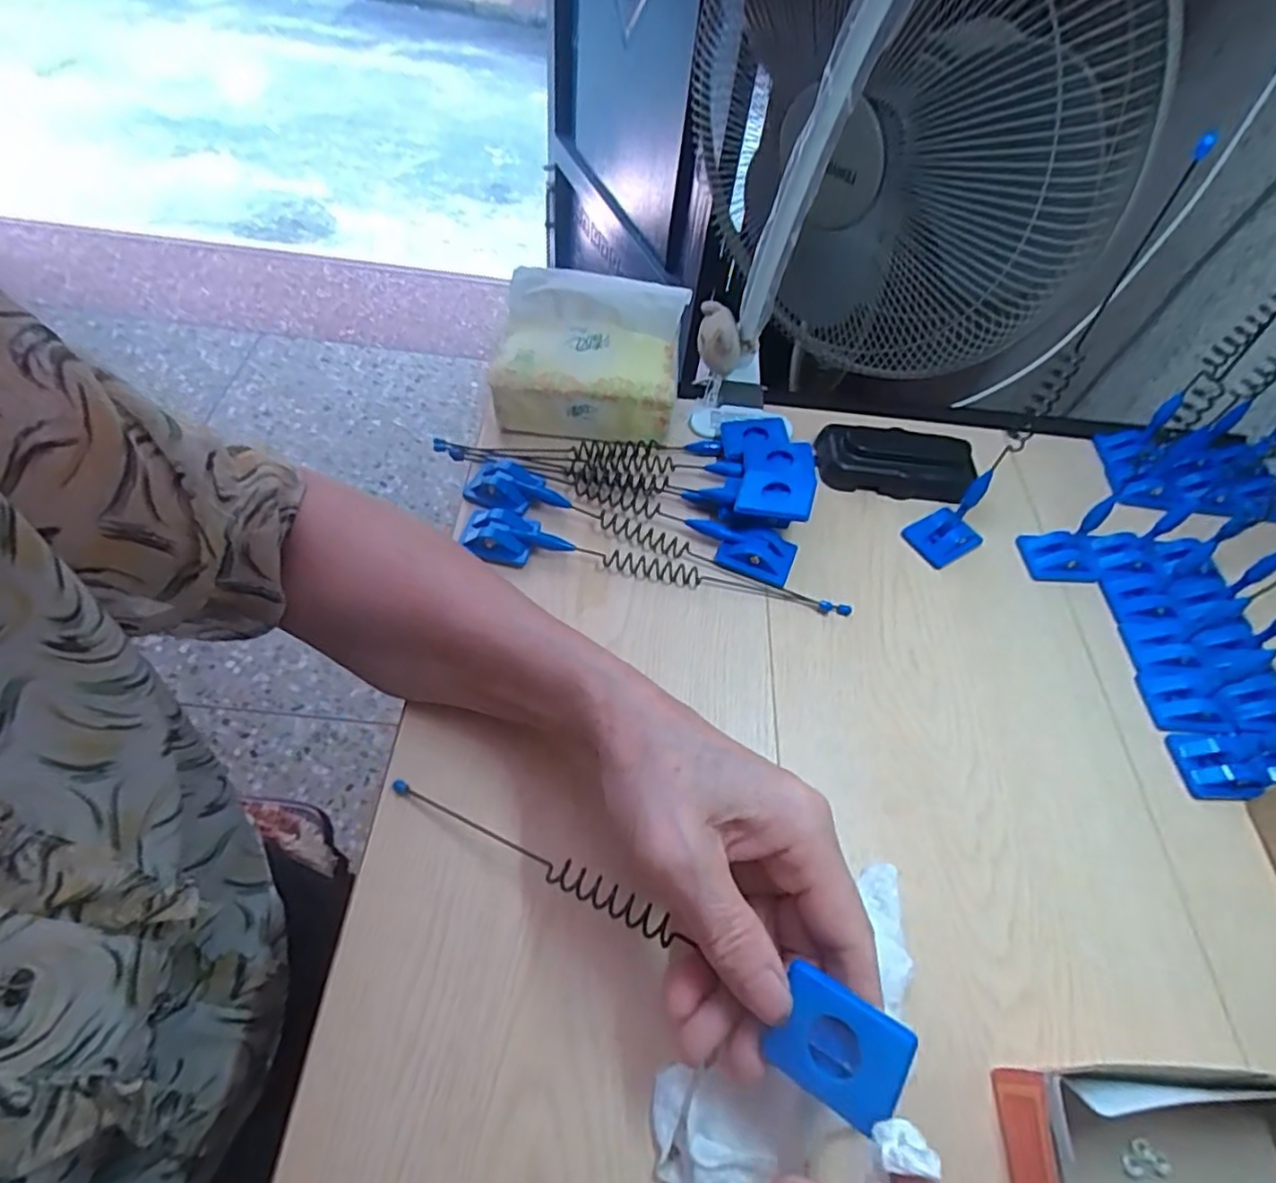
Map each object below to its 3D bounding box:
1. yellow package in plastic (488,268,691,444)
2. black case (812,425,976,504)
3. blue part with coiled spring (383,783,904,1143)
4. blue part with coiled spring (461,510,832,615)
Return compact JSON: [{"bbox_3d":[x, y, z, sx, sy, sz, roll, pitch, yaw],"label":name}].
[{"bbox_3d":[-0.033,-0.160,0.455,0.120,0.082,0.077,6,54,-1],"label":"yellow package in plastic"},{"bbox_3d":[0.176,-0.089,0.465,0.101,0.031,0.041,8,54,1],"label":"black case"},{"bbox_3d":[-0.013,0.129,0.269,0.231,0.022,0.030,16,52,31],"label":"blue part with coiled spring"},{"bbox_3d":[0.005,-0.019,0.399,0.218,0.016,0.029,9,54,1],"label":"blue part with coiled spring"}]

